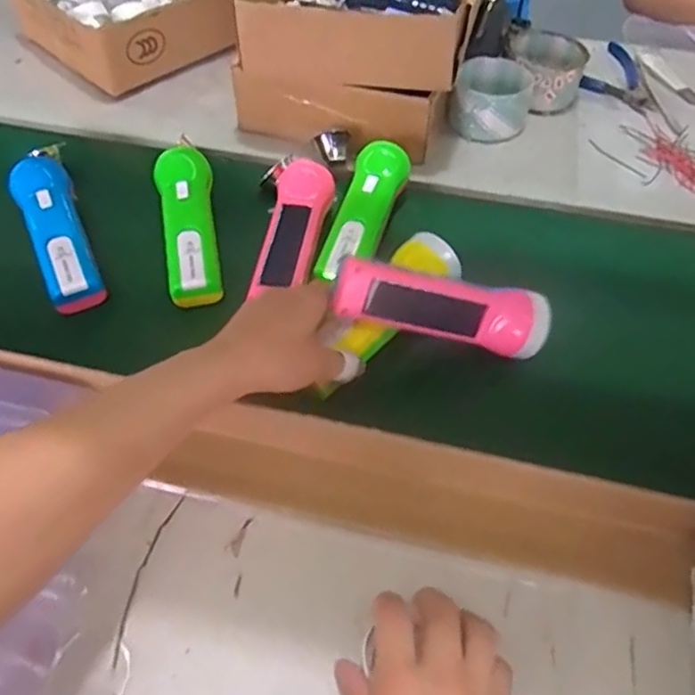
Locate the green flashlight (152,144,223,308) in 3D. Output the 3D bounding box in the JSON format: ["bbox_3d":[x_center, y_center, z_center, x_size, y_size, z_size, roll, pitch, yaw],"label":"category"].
[{"bbox_3d":[-0.143,-0.114,0.566,0.046,0.050,0.163,-8,56,-6],"label":"green flashlight"}]

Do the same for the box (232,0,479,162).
[{"bbox_3d":[0.018,-0.322,0.652,0.216,0.132,0.210,15,56,9],"label":"box"}]

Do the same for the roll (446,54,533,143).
[{"bbox_3d":[0.154,-0.267,0.678,0.083,0.050,0.083,10,56,6],"label":"roll"}]

